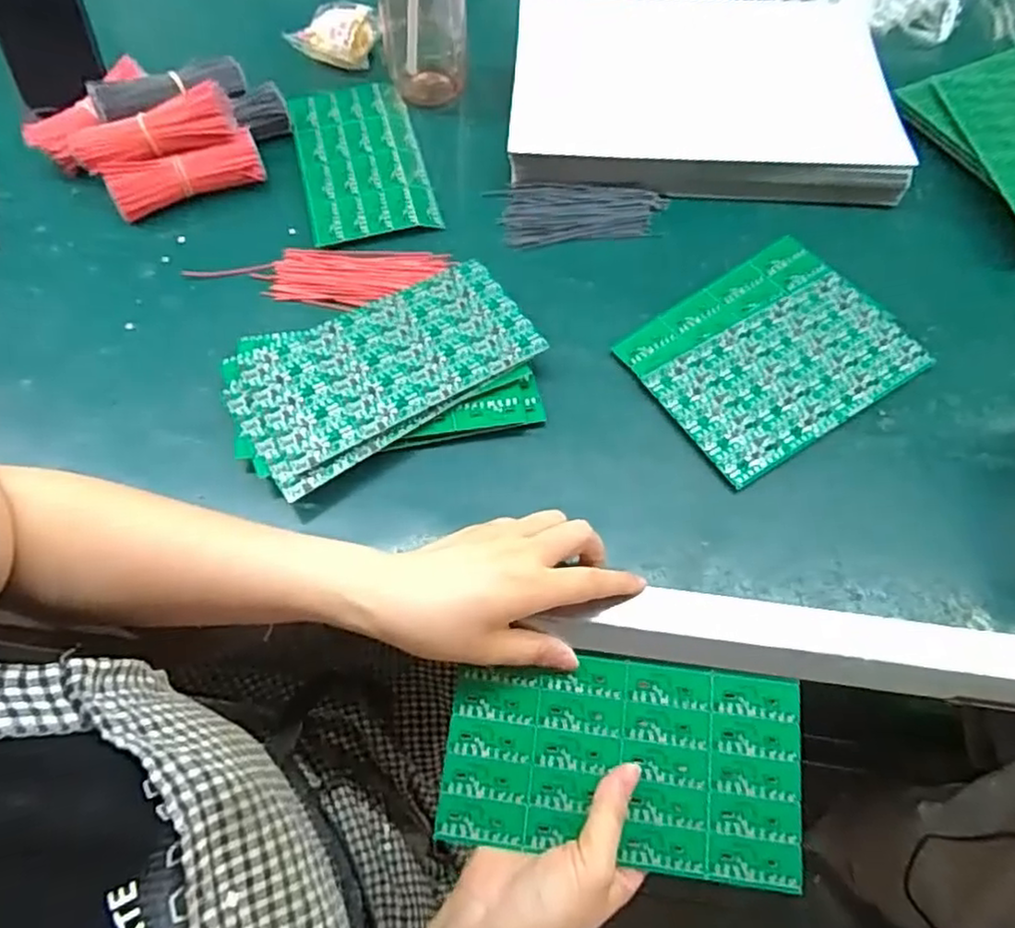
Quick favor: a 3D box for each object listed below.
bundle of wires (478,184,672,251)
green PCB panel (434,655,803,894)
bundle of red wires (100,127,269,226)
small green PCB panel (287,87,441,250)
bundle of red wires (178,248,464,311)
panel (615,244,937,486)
[{"bbox_3d":[0.061,-0.212,0.568,0.139,0.009,0.063,-6,64,-3],"label":"bundle of wires"},{"bbox_3d":[0.063,0.162,0.374,0.189,0.004,0.102,6,70,4],"label":"green PCB panel"},{"bbox_3d":[-0.262,-0.237,0.560,0.120,0.036,0.027,-26,66,-12],"label":"bundle of red wires"},{"bbox_3d":[-0.127,-0.266,0.597,0.106,0.011,0.184,-12,64,-10],"label":"small green PCB panel"},{"bbox_3d":[-0.144,-0.145,0.530,0.194,0.006,0.058,-3,64,-1],"label":"bundle of red wires"},{"bbox_3d":[0.190,-0.080,0.497,0.187,0.009,0.143,-31,67,-14],"label":"panel"}]

